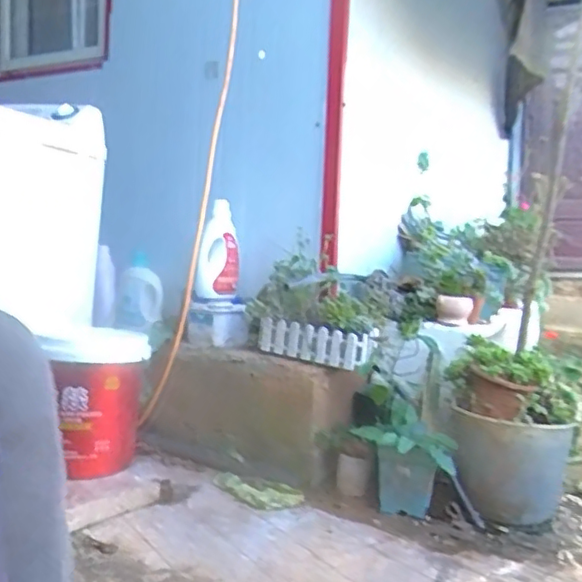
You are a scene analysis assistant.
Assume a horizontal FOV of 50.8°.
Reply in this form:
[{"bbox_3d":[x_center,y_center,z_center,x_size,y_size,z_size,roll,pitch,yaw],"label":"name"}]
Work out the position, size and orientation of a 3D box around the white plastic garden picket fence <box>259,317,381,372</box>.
[{"bbox_3d":[0.062,0.136,1.626,0.309,0.095,0.103,4,5,28],"label":"white plastic garden picket fence"}]

